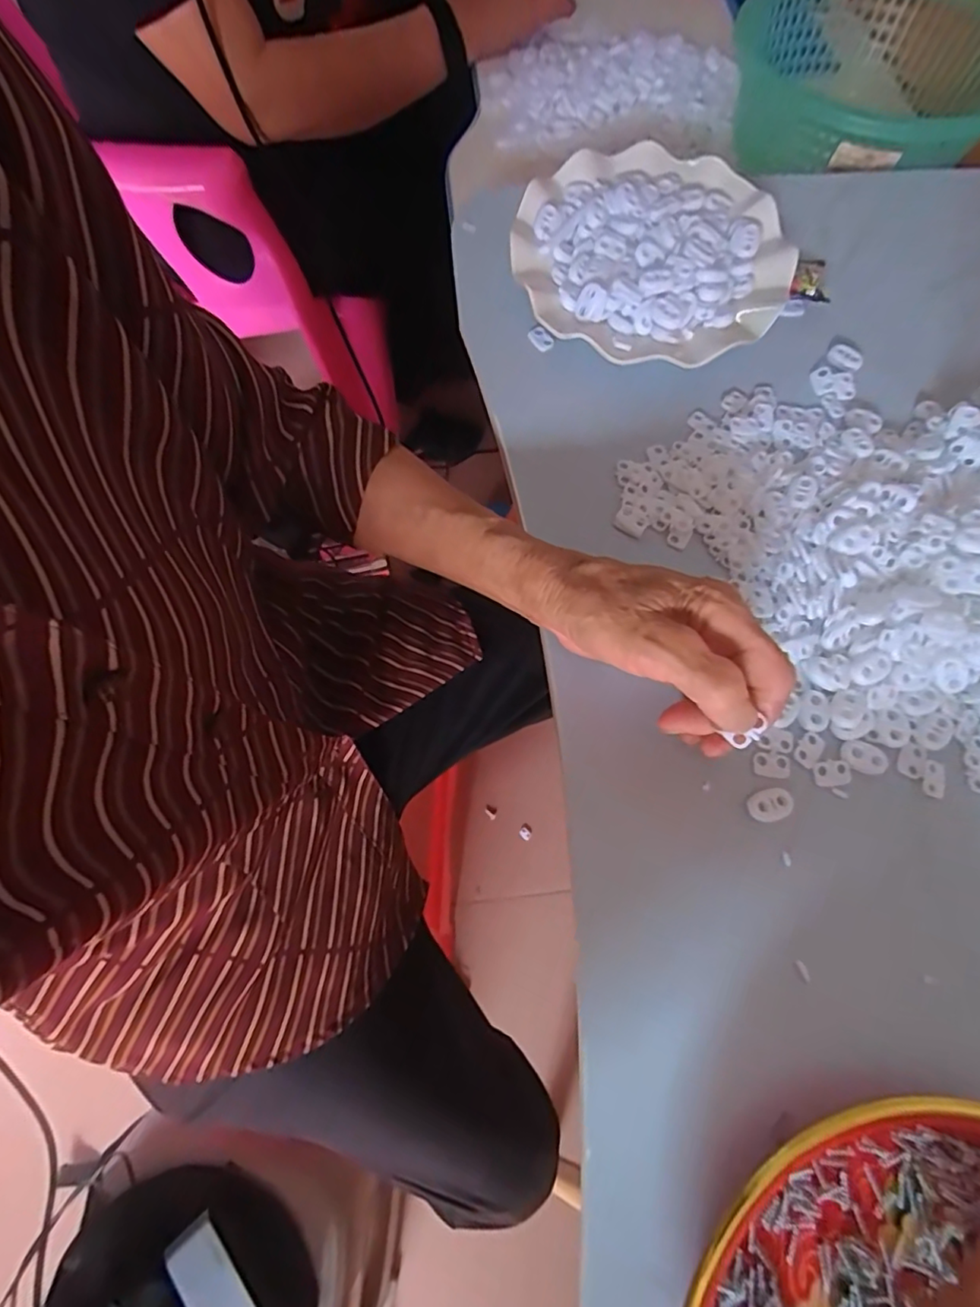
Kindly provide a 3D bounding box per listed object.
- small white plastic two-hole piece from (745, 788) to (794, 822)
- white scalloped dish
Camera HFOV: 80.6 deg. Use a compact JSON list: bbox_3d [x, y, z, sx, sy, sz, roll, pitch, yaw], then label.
[{"bbox_3d":[0.139,0.075,0.285,0.023,0.004,0.015,-18,70,-7],"label":"small white plastic two-hole piece"},{"bbox_3d":[0.105,-0.259,0.377,0.173,0.025,0.174,0,69,0],"label":"white scalloped dish"}]

